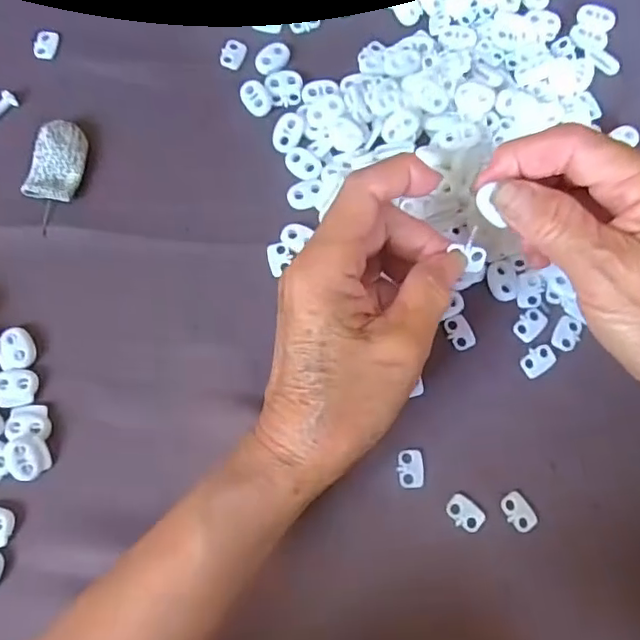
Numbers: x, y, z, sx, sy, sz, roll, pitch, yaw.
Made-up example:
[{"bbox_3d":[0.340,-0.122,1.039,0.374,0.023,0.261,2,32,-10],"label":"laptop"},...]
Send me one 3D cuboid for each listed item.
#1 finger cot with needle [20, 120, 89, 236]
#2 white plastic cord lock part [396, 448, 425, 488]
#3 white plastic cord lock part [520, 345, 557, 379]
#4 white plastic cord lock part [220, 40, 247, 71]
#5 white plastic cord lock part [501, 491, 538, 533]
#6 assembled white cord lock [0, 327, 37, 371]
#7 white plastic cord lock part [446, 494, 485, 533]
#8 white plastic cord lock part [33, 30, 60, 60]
[{"bbox_3d":[-0.149,-0.081,0.330,0.029,0.010,0.061,9,77,2],"label":"finger cot with needle"},{"bbox_3d":[0.046,0.075,0.297,0.014,0.004,0.019,-5,77,-1],"label":"white plastic cord lock part"},{"bbox_3d":[0.115,0.021,0.311,0.019,0.004,0.014,-32,79,-7],"label":"white plastic cord lock part"},{"bbox_3d":[-0.052,-0.160,0.353,0.014,0.004,0.020,15,77,3],"label":"white plastic cord lock part"},{"bbox_3d":[0.099,0.095,0.291,0.013,0.004,0.019,-32,79,-8],"label":"white plastic cord lock part"},{"bbox_3d":[-0.160,0.016,0.311,0.022,0.008,0.022,1,75,-4],"label":"assembled white cord lock"},{"bbox_3d":[0.072,0.096,0.292,0.018,0.004,0.014,30,78,7],"label":"white plastic cord lock part"},{"bbox_3d":[-0.165,-0.167,0.354,0.013,0.004,0.021,5,77,1],"label":"white plastic cord lock part"}]

